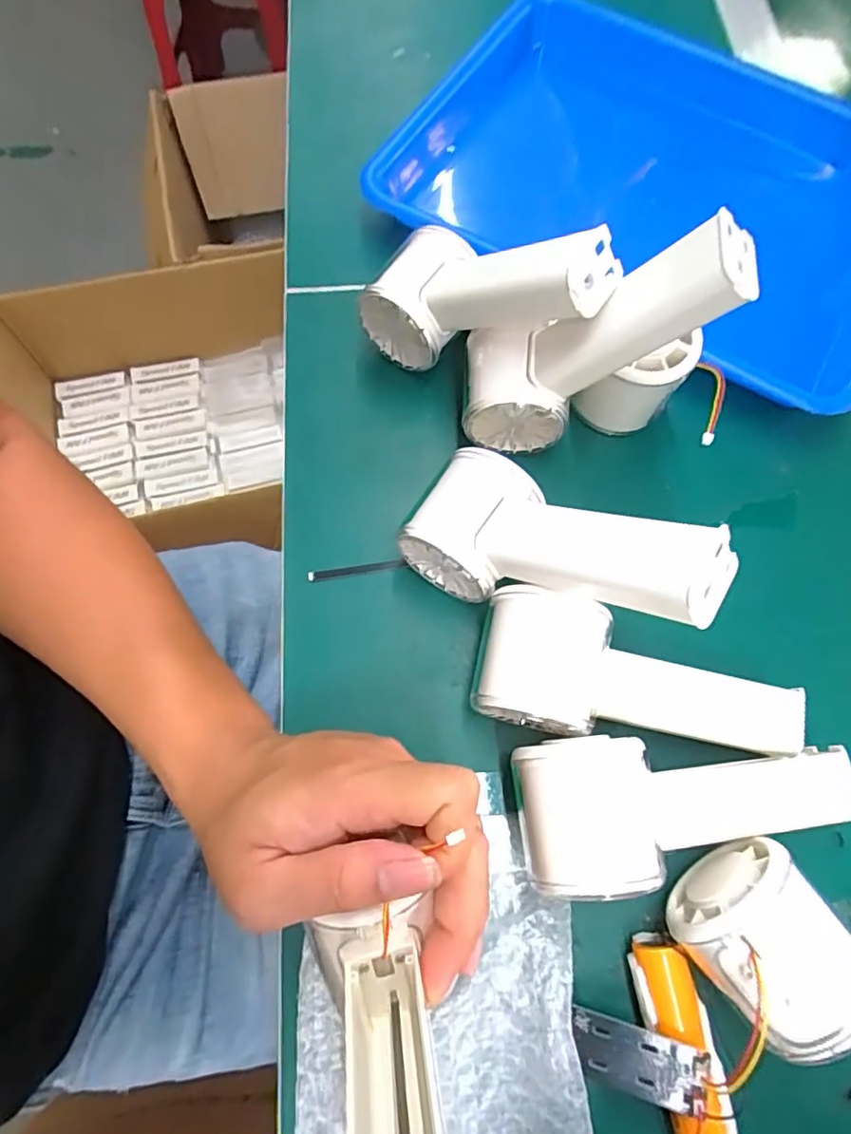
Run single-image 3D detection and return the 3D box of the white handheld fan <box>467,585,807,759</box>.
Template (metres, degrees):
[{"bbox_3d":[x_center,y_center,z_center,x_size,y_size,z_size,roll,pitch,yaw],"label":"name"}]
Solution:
[{"bbox_3d":[0.099,0.058,0.283,0.153,0.051,0.059,12,71,3],"label":"white handheld fan"}]

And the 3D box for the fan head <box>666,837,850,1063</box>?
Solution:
[{"bbox_3d":[0.138,0.154,0.245,0.054,0.055,0.062,-34,75,-12],"label":"fan head"}]

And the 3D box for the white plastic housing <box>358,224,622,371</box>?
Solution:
[{"bbox_3d":[0.028,-0.145,0.311,0.151,0.056,0.050,16,65,45],"label":"white plastic housing"}]

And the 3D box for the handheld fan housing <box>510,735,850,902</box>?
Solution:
[{"bbox_3d":[0.117,0.106,0.268,0.154,0.045,0.061,-5,71,-4],"label":"handheld fan housing"}]

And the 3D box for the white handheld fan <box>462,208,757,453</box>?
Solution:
[{"bbox_3d":[0.076,-0.105,0.290,0.053,0.157,0.056,21,67,-32],"label":"white handheld fan"}]

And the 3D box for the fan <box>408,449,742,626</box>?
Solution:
[{"bbox_3d":[0.059,-0.009,0.267,0.145,0.052,0.057,16,66,42],"label":"fan"}]

